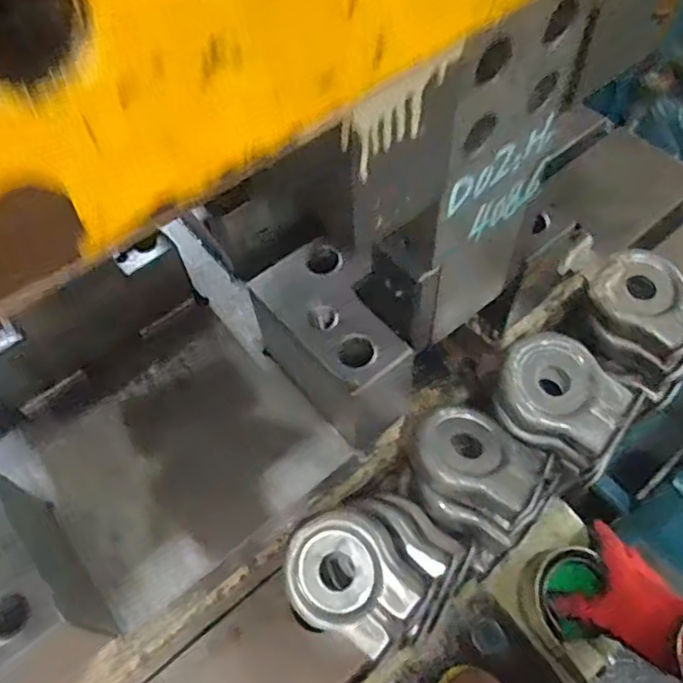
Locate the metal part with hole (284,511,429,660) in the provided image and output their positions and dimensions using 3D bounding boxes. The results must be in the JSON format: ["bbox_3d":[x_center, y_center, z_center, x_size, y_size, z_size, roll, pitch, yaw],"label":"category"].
[{"bbox_3d":[0.007,0.206,0.529,0.113,0.032,0.096,38,92,22],"label":"metal part with hole"}]

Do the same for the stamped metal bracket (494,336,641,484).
[{"bbox_3d":[0.214,0.053,0.598,0.120,0.060,0.103,30,64,21],"label":"stamped metal bracket"}]

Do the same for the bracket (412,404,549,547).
[{"bbox_3d":[0.126,0.110,0.573,0.114,0.050,0.110,26,62,19],"label":"bracket"}]

